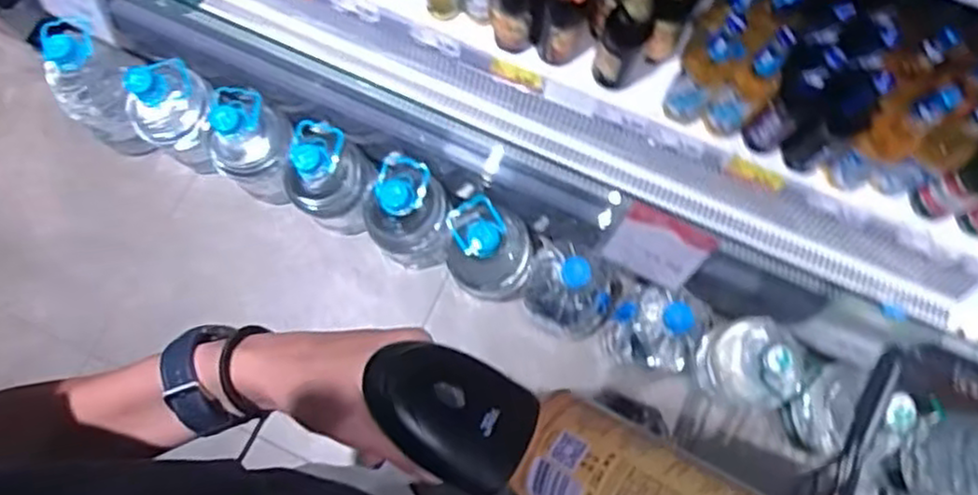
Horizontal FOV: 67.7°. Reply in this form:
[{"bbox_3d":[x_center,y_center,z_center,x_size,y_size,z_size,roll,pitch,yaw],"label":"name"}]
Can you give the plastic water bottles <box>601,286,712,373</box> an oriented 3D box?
[{"bbox_3d":[0.332,0.154,1.367,0.174,0.271,0.148,31,78,7],"label":"plastic water bottles"}]

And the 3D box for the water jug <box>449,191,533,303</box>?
[{"bbox_3d":[0.005,0.006,1.430,0.162,0.288,0.150,0,76,0],"label":"water jug"}]

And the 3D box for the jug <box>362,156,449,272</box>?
[{"bbox_3d":[-0.162,-0.062,1.450,0.148,0.317,0.187,-26,78,-6],"label":"jug"}]

